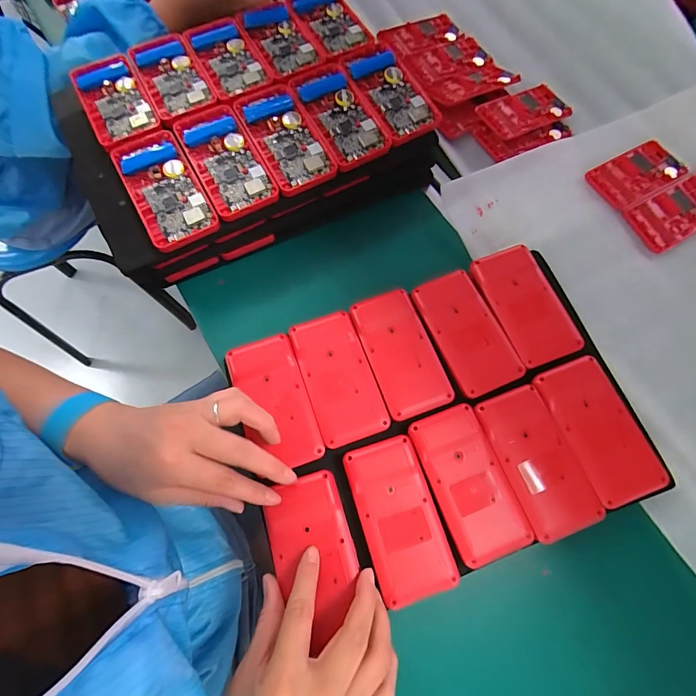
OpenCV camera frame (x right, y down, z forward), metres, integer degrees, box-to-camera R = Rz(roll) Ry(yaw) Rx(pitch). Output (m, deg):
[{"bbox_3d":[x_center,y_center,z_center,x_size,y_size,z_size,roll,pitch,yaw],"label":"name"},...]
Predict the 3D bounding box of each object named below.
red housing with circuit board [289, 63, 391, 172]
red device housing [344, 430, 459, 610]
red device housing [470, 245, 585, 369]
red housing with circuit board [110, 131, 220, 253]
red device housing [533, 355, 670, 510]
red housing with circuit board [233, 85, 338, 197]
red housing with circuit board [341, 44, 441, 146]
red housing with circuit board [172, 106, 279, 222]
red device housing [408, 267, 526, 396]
[{"bbox_3d":[-0.010,-0.240,0.384,0.060,0.022,0.118,-25,73,-9],"label":"red housing with circuit board"},{"bbox_3d":[0.042,0.138,0.303,0.061,0.008,0.119,-17,71,-7],"label":"red device housing"},{"bbox_3d":[0.172,-0.042,0.362,0.066,0.018,0.117,-23,72,-9],"label":"red device housing"},{"bbox_3d":[-0.173,-0.150,0.351,0.061,0.026,0.115,-28,73,-10],"label":"red housing with circuit board"},{"bbox_3d":[0.218,0.070,0.322,0.063,0.011,0.119,-19,72,-7],"label":"red device housing"},{"bbox_3d":[-0.065,-0.210,0.373,0.060,0.025,0.115,-27,73,-10],"label":"red housing with circuit board"},{"bbox_3d":[0.046,-0.274,0.394,0.063,0.022,0.117,-26,73,-10],"label":"red housing with circuit board"},{"bbox_3d":[-0.120,-0.183,0.362,0.061,0.023,0.117,-28,73,-10],"label":"red housing with circuit board"},{"bbox_3d":[0.113,-0.016,0.353,0.060,0.013,0.117,-22,72,-8],"label":"red device housing"}]

